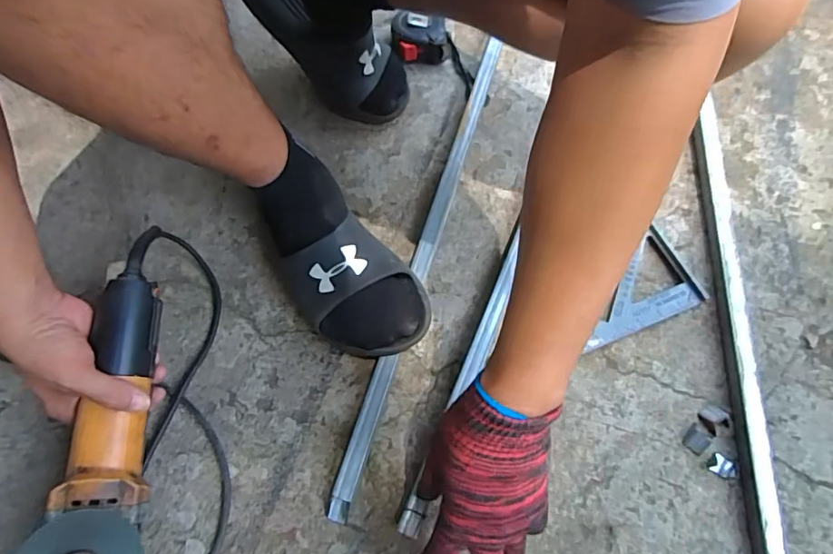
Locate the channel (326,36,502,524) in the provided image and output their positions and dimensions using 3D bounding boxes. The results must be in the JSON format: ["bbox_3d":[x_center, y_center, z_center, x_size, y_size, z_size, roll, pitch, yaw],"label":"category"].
[{"bbox_3d":[0.016,-0.052,0.592,0.026,0.028,0.626,15,64,7],"label":"channel"}]

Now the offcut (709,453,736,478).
[{"bbox_3d":[0.295,0.182,0.488,0.021,0.006,0.018,28,66,13],"label":"offcut"}]

